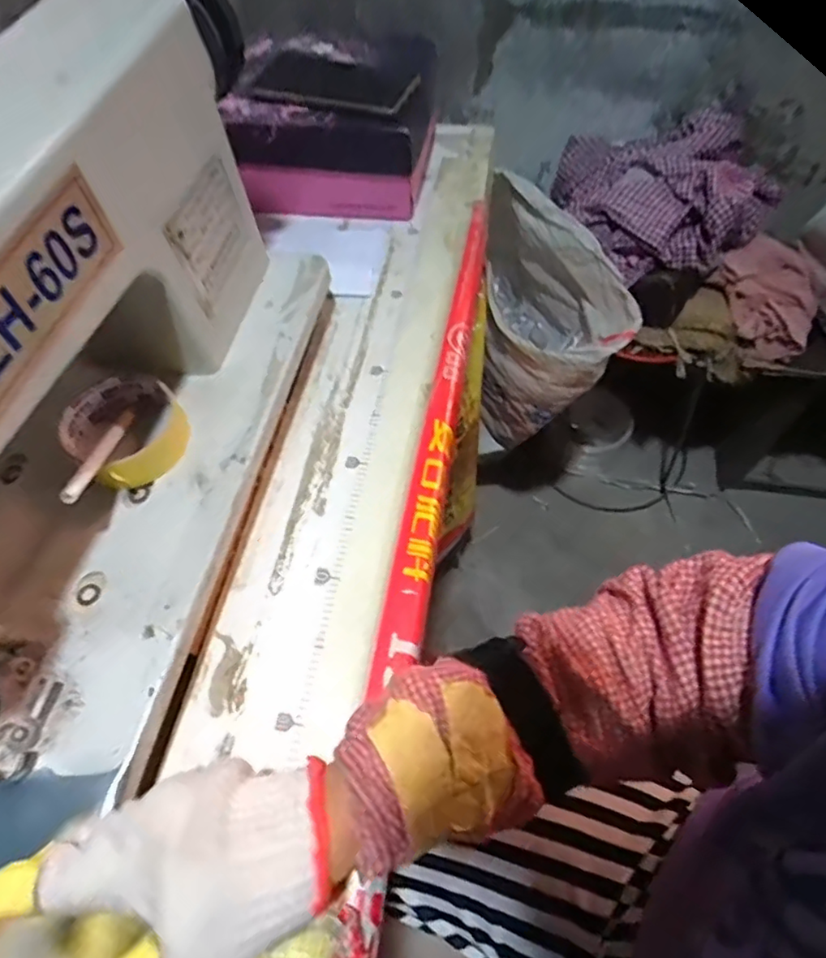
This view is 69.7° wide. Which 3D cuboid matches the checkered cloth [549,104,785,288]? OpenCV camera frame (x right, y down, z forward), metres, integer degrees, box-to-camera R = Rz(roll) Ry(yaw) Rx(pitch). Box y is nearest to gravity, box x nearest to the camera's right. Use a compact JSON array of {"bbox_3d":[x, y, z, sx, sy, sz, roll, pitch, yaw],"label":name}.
[{"bbox_3d":[0.392,-0.465,0.922,0.273,0.123,0.290,-11,58,-7],"label":"checkered cloth"}]

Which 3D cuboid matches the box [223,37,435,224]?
[{"bbox_3d":[-0.084,-0.395,0.668,0.195,0.111,0.184,8,58,5],"label":"box"}]

